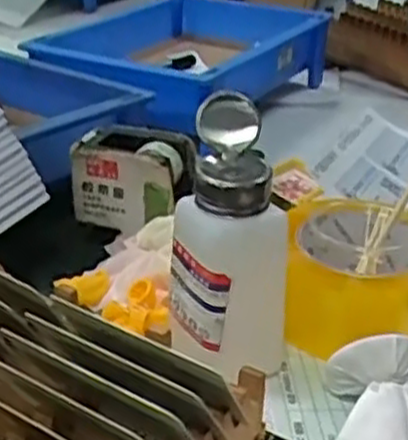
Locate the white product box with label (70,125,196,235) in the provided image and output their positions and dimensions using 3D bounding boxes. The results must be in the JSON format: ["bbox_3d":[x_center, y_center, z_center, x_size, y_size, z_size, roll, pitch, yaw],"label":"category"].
[{"bbox_3d":[-0.049,-0.025,0.561,0.081,0.069,0.051,13,29,21],"label":"white product box with label"}]

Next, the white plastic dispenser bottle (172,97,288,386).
[{"bbox_3d":[0.011,0.015,0.420,0.059,0.146,0.061,2,27,-1],"label":"white plastic dispenser bottle"}]

